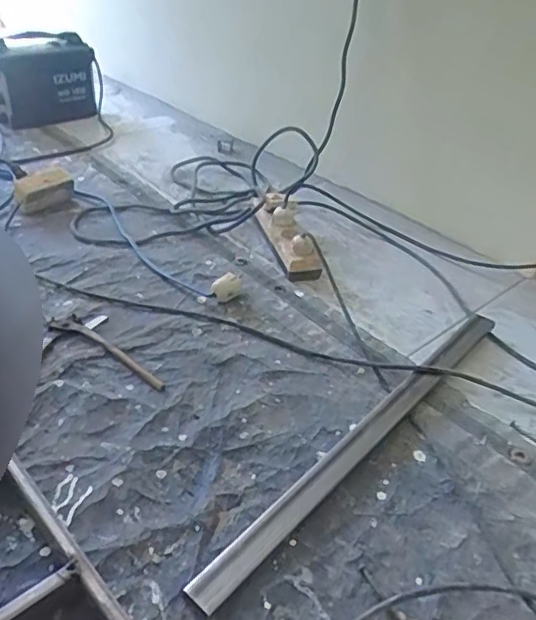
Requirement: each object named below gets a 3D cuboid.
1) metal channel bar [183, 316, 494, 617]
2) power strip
[{"bbox_3d":[0.129,0.138,0.688,0.033,0.026,0.587,30,43,31],"label":"metal channel bar"},{"bbox_3d":[0.029,-0.140,1.029,0.063,0.065,0.256,-7,37,-16],"label":"power strip"}]

